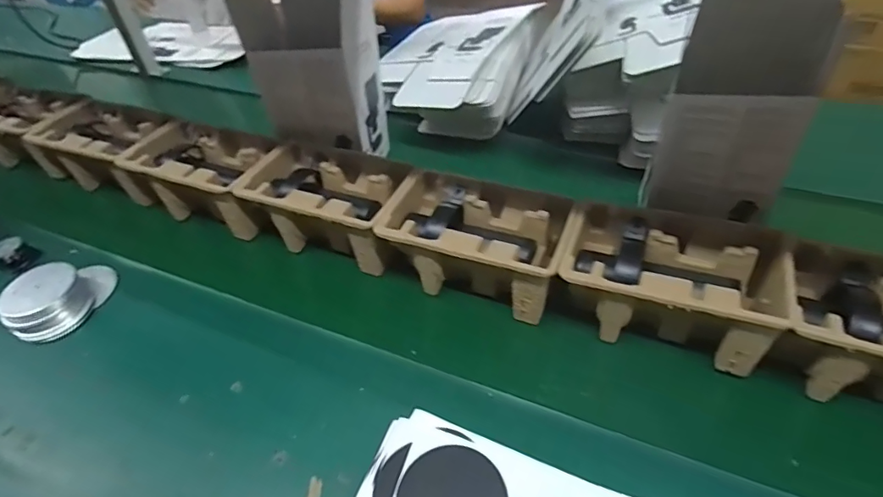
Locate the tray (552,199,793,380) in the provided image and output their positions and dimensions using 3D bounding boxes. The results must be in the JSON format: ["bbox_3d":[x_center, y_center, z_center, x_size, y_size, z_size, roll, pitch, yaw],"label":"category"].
[{"bbox_3d":[0.256,0.044,0.581,0.231,0.116,0.145,15,46,18],"label":"tray"}]

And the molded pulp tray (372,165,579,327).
[{"bbox_3d":[0.046,-0.006,0.651,0.224,0.109,0.138,14,46,17],"label":"molded pulp tray"}]

